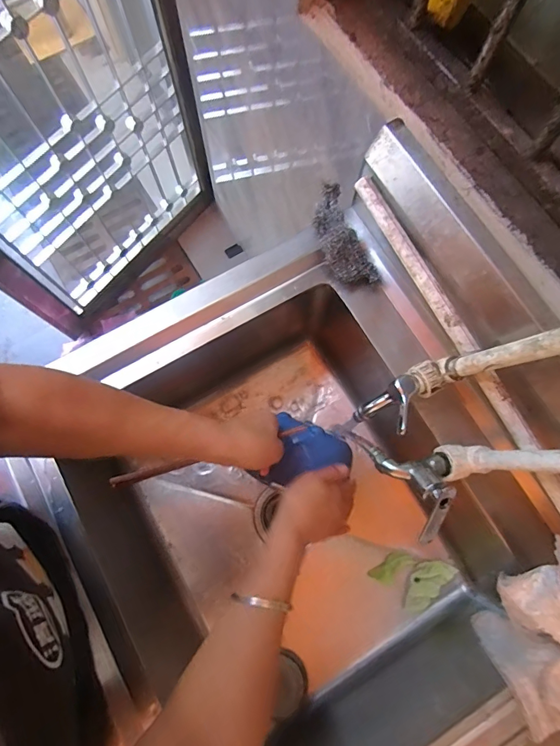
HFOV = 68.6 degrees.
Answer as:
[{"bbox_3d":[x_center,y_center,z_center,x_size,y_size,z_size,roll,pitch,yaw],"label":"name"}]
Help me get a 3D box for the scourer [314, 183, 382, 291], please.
[{"bbox_3d":[0.077,-0.179,0.541,0.061,0.045,0.150,-22,77,-7],"label":"scourer"}]

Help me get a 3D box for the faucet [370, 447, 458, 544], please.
[{"bbox_3d":[0.157,0.115,0.438,0.075,0.058,0.108,-27,78,-8],"label":"faucet"}]

